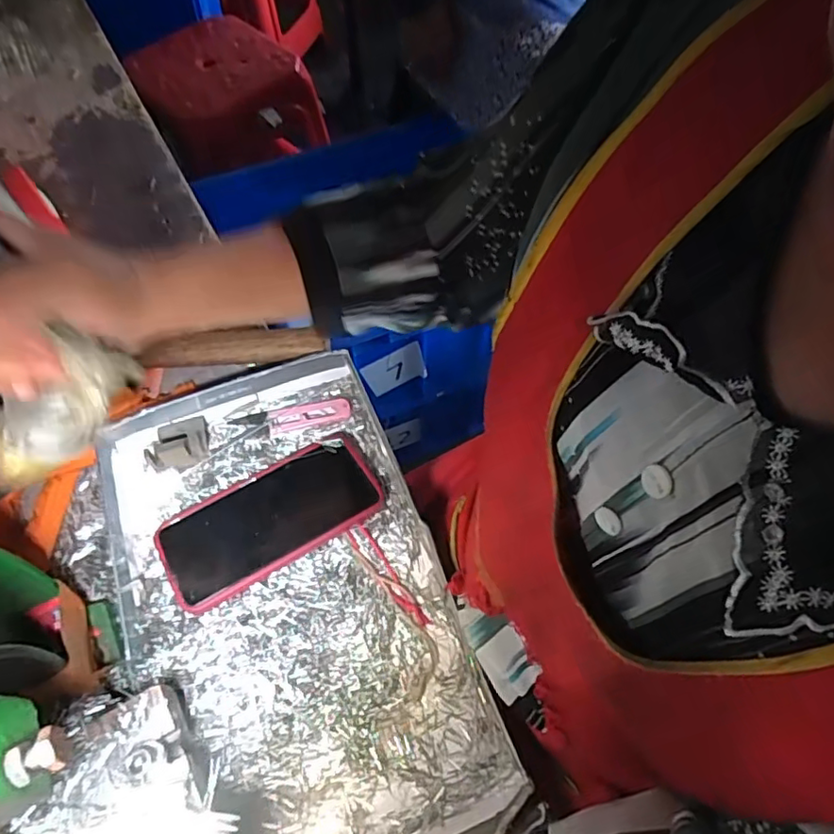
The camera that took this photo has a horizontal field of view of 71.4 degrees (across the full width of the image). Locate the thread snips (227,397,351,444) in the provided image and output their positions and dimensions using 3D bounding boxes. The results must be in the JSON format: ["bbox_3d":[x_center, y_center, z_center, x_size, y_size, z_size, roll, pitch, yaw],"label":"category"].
[{"bbox_3d":[-0.108,-0.001,0.495,0.100,0.004,0.027,-13,61,-7],"label":"thread snips"}]

